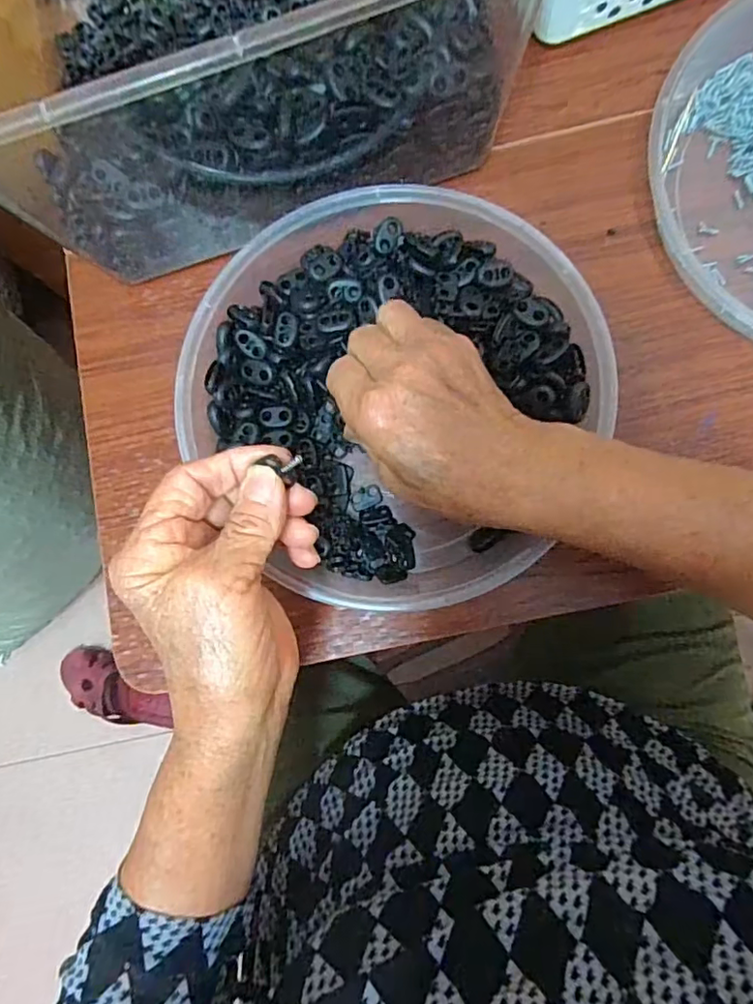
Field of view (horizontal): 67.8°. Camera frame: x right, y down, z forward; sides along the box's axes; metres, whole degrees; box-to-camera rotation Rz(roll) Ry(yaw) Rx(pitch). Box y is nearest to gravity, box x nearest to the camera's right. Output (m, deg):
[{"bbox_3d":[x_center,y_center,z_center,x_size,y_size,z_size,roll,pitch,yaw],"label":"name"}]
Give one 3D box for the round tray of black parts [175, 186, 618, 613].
[{"bbox_3d":[0.013,-0.062,0.319,0.214,0.056,0.227,-1,83,6],"label":"round tray of black parts"}]

